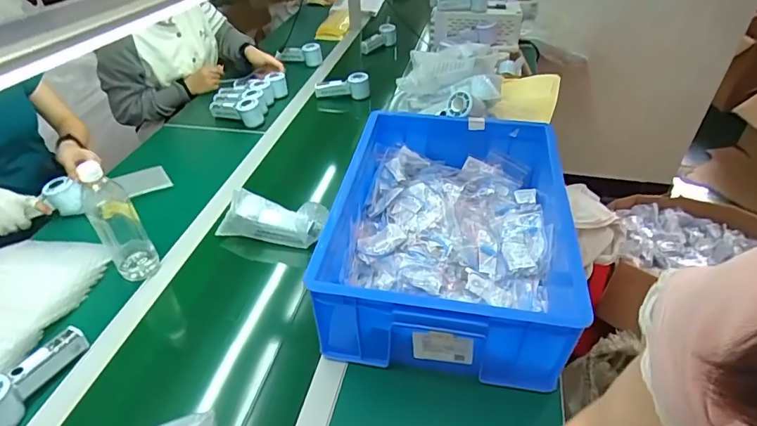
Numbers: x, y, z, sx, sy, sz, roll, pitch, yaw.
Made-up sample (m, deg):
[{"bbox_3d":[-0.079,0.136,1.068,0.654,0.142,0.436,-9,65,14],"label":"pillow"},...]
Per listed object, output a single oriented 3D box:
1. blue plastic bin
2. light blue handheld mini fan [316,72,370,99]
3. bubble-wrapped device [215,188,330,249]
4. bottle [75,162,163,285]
[{"bbox_3d":[0.118,0.030,0.757,0.371,0.163,0.456,7,40,10],"label":"blue plastic bin"},{"bbox_3d":[-0.103,-0.367,1.309,0.154,0.056,0.055,-1,39,0],"label":"light blue handheld mini fan"},{"bbox_3d":[-0.202,0.008,0.878,0.190,0.065,0.076,6,40,9],"label":"bubble-wrapped device"},{"bbox_3d":[-0.434,0.014,0.760,0.066,0.217,0.066,-25,45,-26],"label":"bottle"}]

